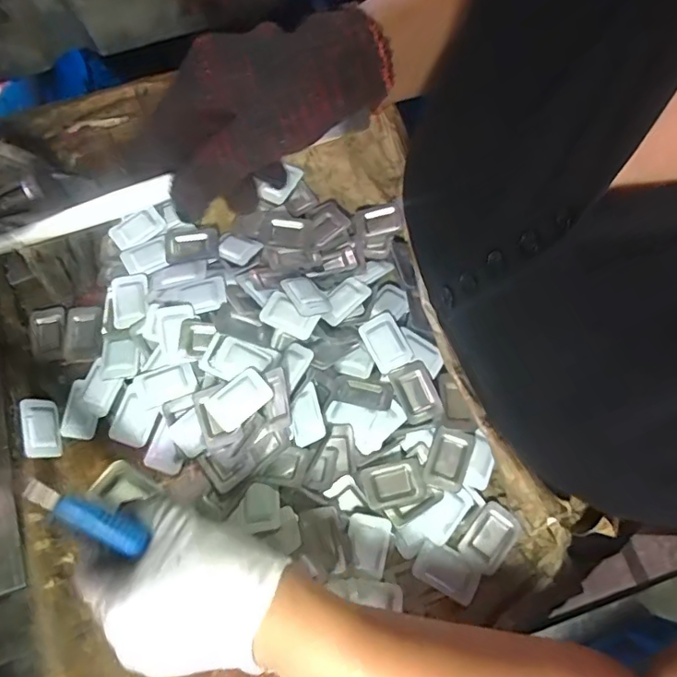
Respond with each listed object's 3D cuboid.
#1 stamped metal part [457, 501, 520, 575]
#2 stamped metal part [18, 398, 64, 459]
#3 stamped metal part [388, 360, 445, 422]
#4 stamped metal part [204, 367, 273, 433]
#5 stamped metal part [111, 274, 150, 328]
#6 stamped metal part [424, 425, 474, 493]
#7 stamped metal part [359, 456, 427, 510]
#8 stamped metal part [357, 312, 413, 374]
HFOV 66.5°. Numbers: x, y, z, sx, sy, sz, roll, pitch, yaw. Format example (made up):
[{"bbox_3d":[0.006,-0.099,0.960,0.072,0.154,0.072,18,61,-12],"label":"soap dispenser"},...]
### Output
[{"bbox_3d":[0.097,0.126,0.330,0.025,0.006,0.040,37,75,12],"label":"stamped metal part"},{"bbox_3d":[-0.201,0.060,0.349,0.007,0.024,0.041,-28,69,34],"label":"stamped metal part"},{"bbox_3d":[0.053,0.036,0.354,0.026,0.004,0.040,-20,72,-6],"label":"stamped metal part"},{"bbox_3d":[-0.067,0.041,0.347,0.041,0.010,0.028,-38,75,-12],"label":"stamped metal part"},{"bbox_3d":[-0.154,-0.028,0.383,0.027,0.005,0.039,-12,71,-3],"label":"stamped metal part"},{"bbox_3d":[0.073,0.080,0.343,0.025,0.005,0.040,19,72,7],"label":"stamped metal part"},{"bbox_3d":[0.036,0.094,0.337,0.040,0.006,0.027,-15,71,-5],"label":"stamped metal part"},{"bbox_3d":[0.034,0.003,0.366,0.026,0.006,0.039,-24,72,-8],"label":"stamped metal part"}]

